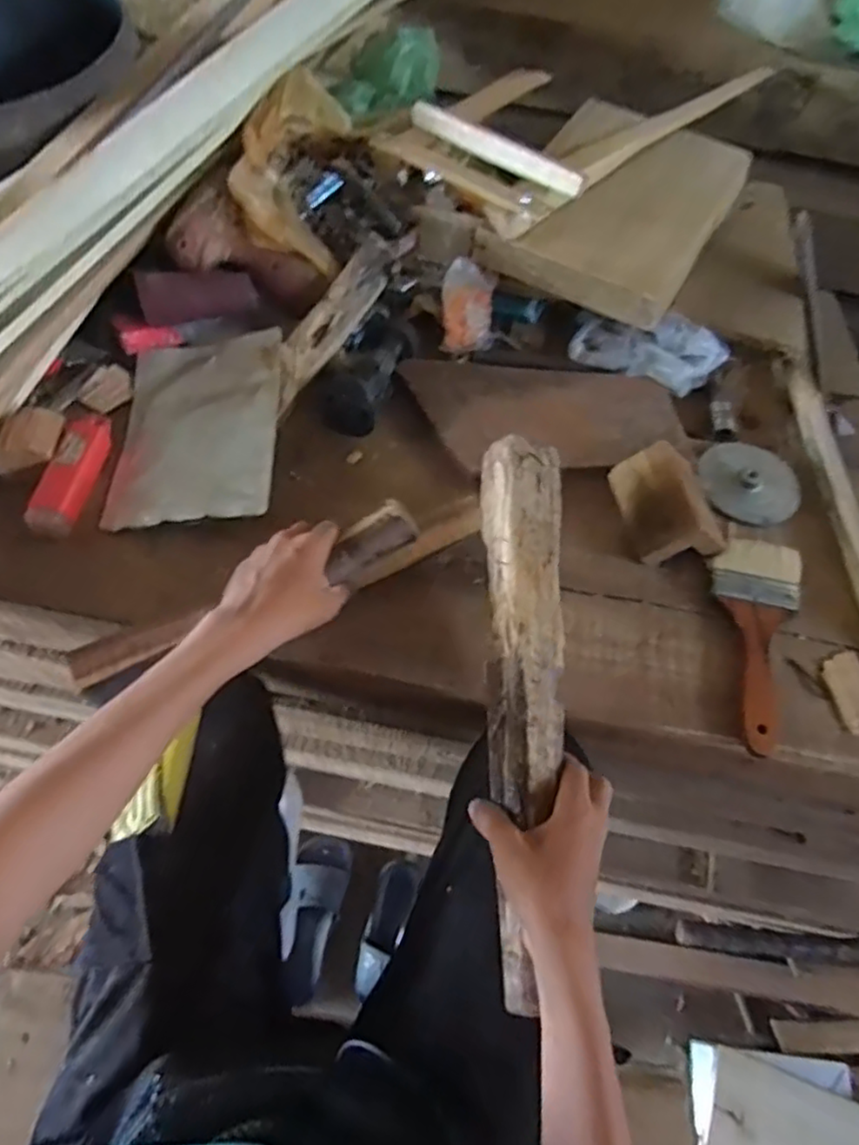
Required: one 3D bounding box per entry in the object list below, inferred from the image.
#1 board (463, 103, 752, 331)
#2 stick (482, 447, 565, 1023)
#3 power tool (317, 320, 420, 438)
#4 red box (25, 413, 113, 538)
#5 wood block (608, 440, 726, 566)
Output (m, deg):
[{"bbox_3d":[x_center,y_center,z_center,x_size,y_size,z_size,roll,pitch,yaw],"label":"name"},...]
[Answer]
[{"bbox_3d":[0.195,-0.379,0.688,0.195,0.047,0.276,27,63,12],"label":"board"},{"bbox_3d":[0.064,0.080,0.449,0.054,0.023,0.368,3,72,-1],"label":"stick"},{"bbox_3d":[-0.057,-0.195,0.632,0.054,0.034,0.149,20,61,8],"label":"power tool"},{"bbox_3d":[-0.304,-0.089,0.569,0.029,0.026,0.130,7,60,1],"label":"red box"},{"bbox_3d":[0.206,-0.064,0.568,0.078,0.038,0.100,-8,61,-7],"label":"wood block"}]

